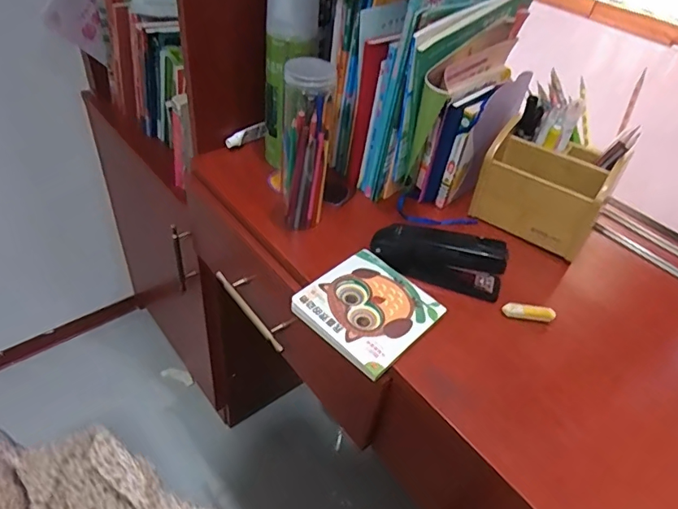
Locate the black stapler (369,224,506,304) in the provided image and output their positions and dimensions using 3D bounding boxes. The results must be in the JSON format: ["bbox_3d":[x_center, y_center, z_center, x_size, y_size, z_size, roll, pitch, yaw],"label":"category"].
[{"bbox_3d":[0.115,0.001,0.564,0.150,0.058,0.034,16,43,10],"label":"black stapler"}]

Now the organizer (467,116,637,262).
[{"bbox_3d":[0.271,-0.090,0.640,0.146,0.120,0.095,30,47,24],"label":"organizer"}]

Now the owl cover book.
[{"bbox_3d":[0.033,0.056,0.528,0.122,0.015,0.128,35,49,28],"label":"owl cover book"}]

